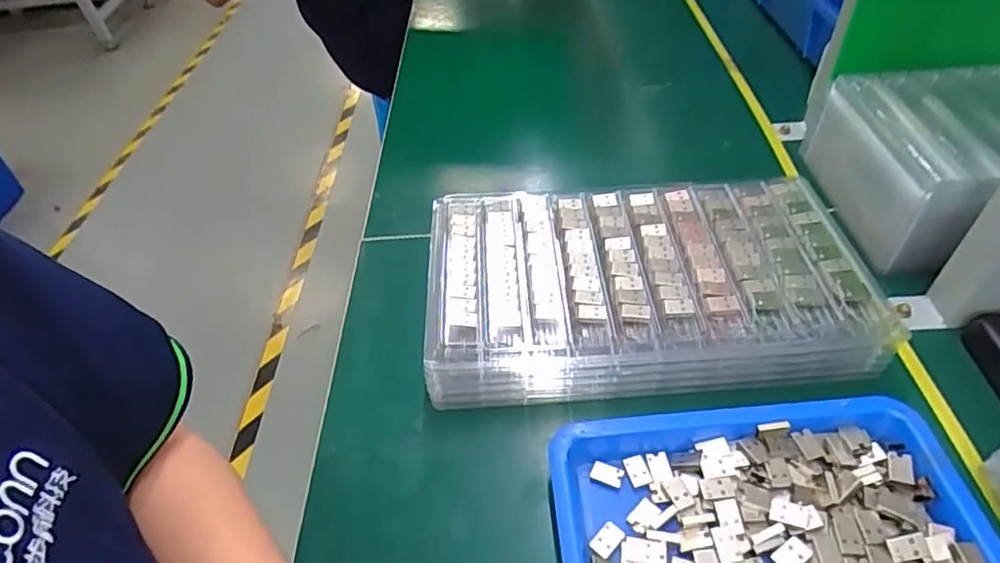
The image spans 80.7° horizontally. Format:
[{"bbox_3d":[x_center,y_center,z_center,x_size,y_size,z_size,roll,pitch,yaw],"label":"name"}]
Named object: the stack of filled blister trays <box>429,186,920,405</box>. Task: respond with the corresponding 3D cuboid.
[{"bbox_3d":[0.098,-0.003,0.424,0.293,0.043,0.162,-4,47,3],"label":"stack of filled blister trays"}]

